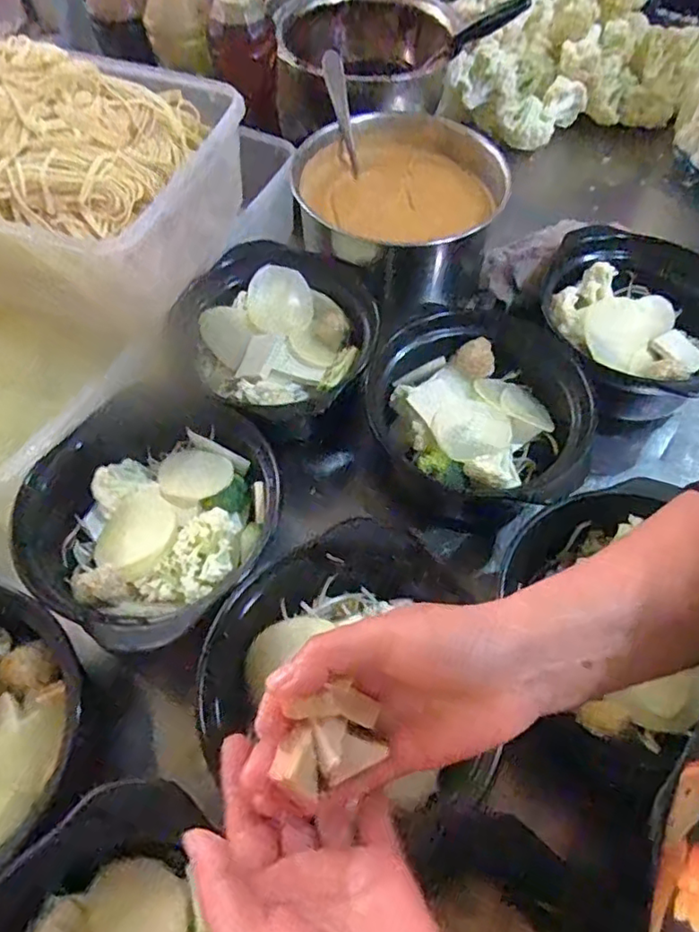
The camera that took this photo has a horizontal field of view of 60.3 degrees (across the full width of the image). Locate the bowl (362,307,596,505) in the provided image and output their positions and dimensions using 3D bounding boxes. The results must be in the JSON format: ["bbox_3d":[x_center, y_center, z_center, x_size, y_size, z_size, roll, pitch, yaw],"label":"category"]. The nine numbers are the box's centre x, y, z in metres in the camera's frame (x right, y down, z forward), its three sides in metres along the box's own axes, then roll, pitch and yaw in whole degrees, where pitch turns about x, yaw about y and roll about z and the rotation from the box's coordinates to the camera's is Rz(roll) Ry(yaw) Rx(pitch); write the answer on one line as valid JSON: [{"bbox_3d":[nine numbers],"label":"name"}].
[{"bbox_3d":[0.109,-0.051,0.504,0.184,0.060,0.164,22,61,12],"label":"bowl"}]

